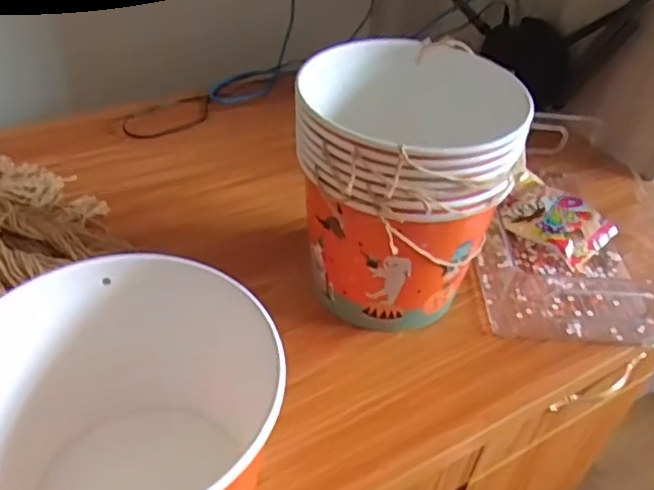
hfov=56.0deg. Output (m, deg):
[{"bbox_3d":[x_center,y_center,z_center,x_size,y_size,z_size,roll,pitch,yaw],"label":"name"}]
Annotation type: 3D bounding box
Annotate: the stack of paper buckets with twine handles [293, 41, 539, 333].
[{"bbox_3d":[0.056,-0.039,0.491,0.158,0.194,0.152,-25,50,-31],"label":"stack of paper buckets with twine handles"}]

